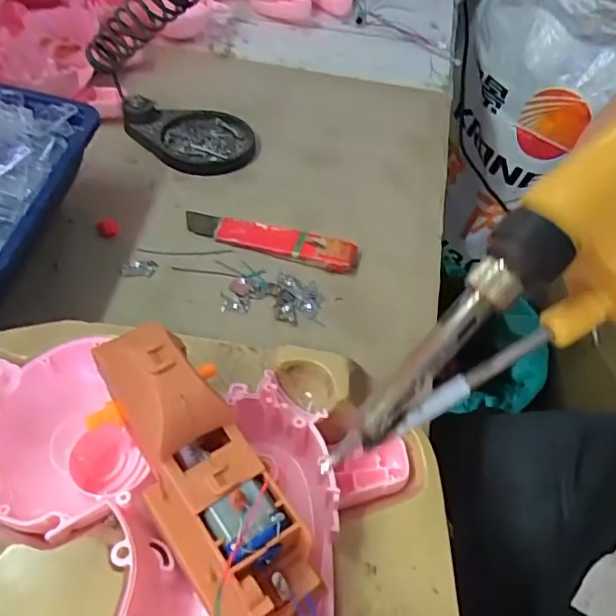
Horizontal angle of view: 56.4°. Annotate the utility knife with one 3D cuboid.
[{"bbox_3d":[-0.023,-0.043,0.344,0.106,0.009,0.026,17,48,9],"label":"utility knife"}]

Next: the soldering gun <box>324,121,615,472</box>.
[{"bbox_3d":[0.100,-0.034,0.139,0.218,0.035,0.033,-35,56,-1],"label":"soldering gun"}]

